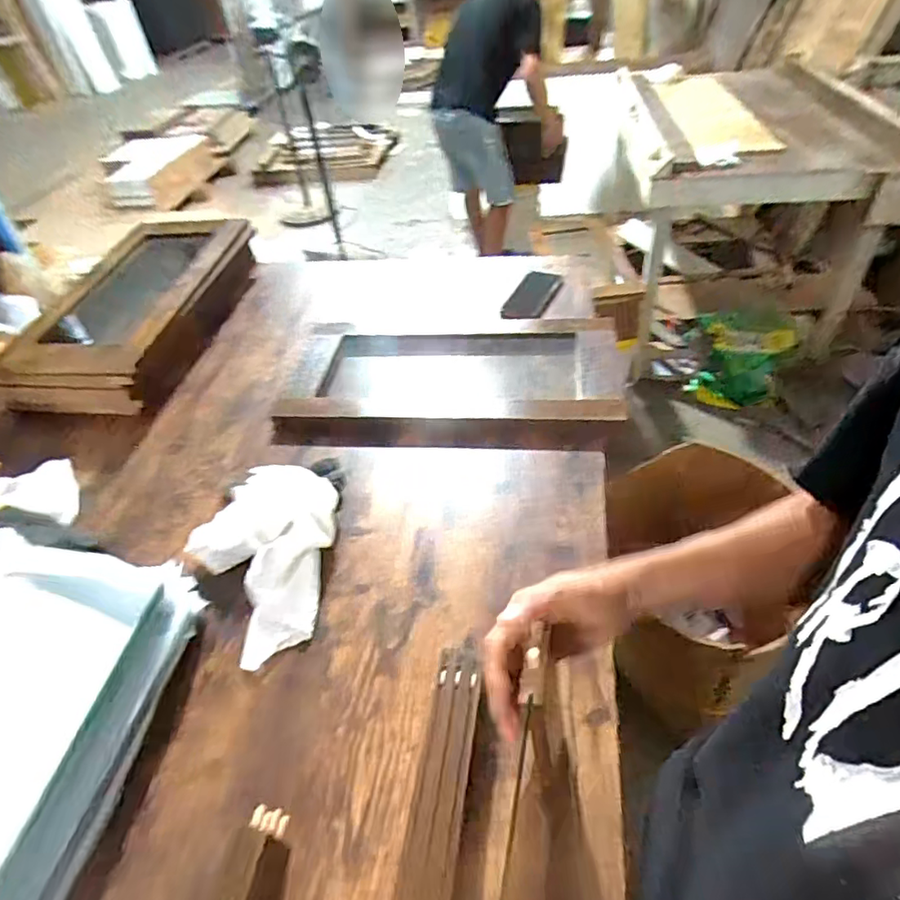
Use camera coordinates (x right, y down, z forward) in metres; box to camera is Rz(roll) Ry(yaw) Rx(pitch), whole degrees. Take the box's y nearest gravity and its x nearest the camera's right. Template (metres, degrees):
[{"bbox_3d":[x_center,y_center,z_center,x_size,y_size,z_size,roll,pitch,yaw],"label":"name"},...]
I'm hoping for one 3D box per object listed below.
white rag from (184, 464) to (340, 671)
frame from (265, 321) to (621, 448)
[{"bbox_3d":[-0.249,0.128,0.720,0.184,0.062,0.272,1,44,8],"label":"white rag"},{"bbox_3d":[0.002,-0.127,0.962,0.557,0.044,0.340,1,44,8],"label":"frame"}]

